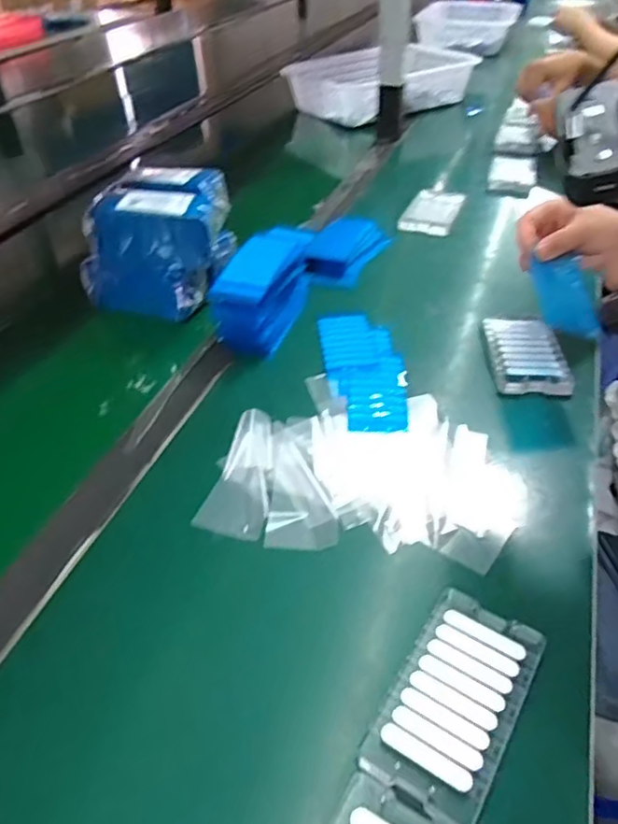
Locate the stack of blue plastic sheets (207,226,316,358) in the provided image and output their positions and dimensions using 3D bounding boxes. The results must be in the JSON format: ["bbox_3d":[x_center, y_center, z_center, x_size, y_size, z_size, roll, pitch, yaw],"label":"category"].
[{"bbox_3d":[-0.049,-0.131,0.650,0.063,0.070,0.162,12,43,16],"label":"stack of blue plastic sheets"}]

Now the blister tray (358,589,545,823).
[{"bbox_3d":[0.086,0.163,0.354,0.064,0.009,0.123,23,48,24],"label":"blister tray"}]

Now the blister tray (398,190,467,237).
[{"bbox_3d":[0.174,-0.284,0.858,0.073,0.015,0.121,15,43,18],"label":"blister tray"}]

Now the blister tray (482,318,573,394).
[{"bbox_3d":[0.216,-0.061,0.607,0.066,0.012,0.119,1,41,3],"label":"blister tray"}]

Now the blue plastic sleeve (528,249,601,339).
[{"bbox_3d":[0.241,-0.105,0.573,0.045,0.018,0.079,-12,76,9],"label":"blue plastic sleeve"}]

